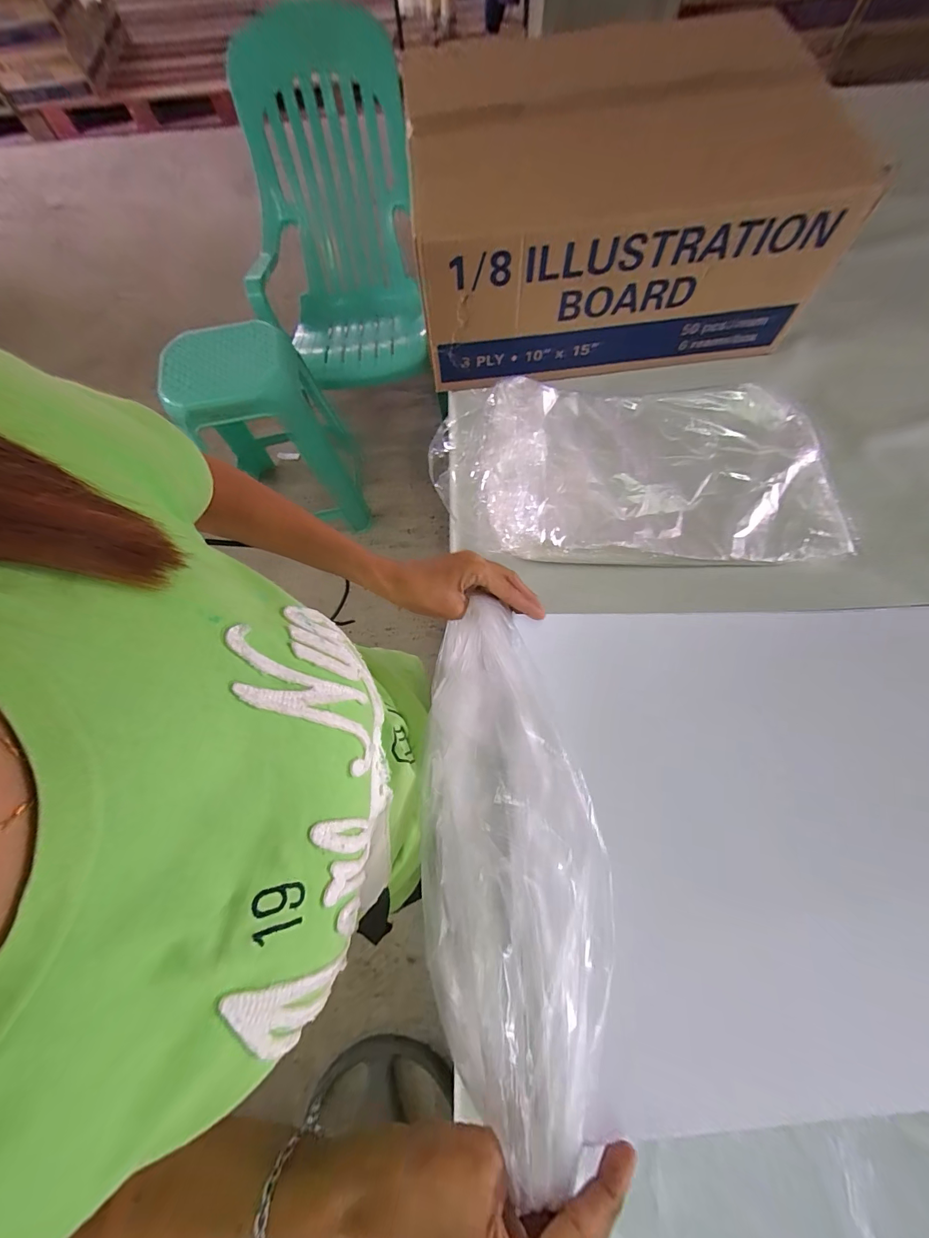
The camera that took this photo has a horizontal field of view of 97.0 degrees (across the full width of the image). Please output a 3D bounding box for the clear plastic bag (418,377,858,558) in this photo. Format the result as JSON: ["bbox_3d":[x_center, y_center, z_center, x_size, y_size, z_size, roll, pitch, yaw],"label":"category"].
[{"bbox_3d":[0.225,-0.216,0.559,0.533,0.065,0.298,1,72,-1],"label":"clear plastic bag"}]

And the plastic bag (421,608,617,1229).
[{"bbox_3d":[0.026,0.153,0.313,0.124,0.062,0.345,-4,60,-1],"label":"plastic bag"}]

